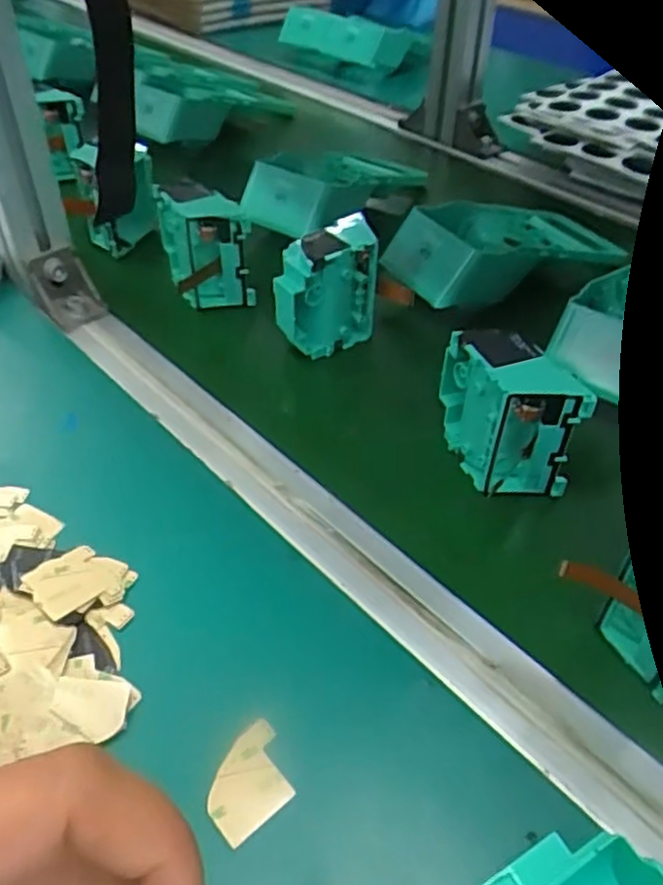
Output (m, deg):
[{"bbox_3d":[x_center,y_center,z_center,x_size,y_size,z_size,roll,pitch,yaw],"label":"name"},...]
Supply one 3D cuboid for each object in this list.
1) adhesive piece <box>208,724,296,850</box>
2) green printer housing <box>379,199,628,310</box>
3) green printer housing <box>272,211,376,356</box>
[{"bbox_3d":[-0.032,0.129,0.271,0.035,0.004,0.031,-30,52,-29],"label":"adhesive piece"},{"bbox_3d":[0.125,-0.146,0.530,0.167,0.052,0.096,-17,47,-19],"label":"green printer housing"},{"bbox_3d":[-0.005,-0.097,0.460,0.066,0.091,0.028,-23,49,-24],"label":"green printer housing"}]

